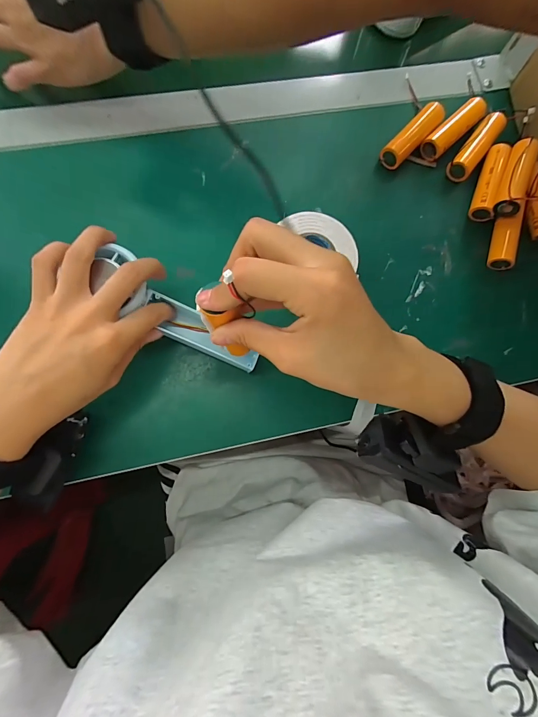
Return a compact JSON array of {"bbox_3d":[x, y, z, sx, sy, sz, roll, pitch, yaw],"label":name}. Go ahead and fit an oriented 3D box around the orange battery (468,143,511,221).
[{"bbox_3d":[0.213,-0.170,0.324,0.021,0.025,0.074,18,82,-1],"label":"orange battery"}]

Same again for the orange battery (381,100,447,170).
[{"bbox_3d":[0.140,-0.216,0.329,0.023,0.023,0.074,43,82,2],"label":"orange battery"}]

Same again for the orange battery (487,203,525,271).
[{"bbox_3d":[0.223,-0.114,0.318,0.021,0.020,0.061,14,82,-2],"label":"orange battery"}]

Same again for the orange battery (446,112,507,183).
[{"bbox_3d":[0.204,-0.208,0.334,0.023,0.019,0.076,38,82,2],"label":"orange battery"}]

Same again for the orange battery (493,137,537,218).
[{"bbox_3d":[0.226,-0.165,0.309,0.020,0.022,0.076,23,82,0],"label":"orange battery"}]

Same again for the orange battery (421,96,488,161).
[{"bbox_3d":[0.183,-0.225,0.334,0.076,0.018,0.022,-43,87,-8],"label":"orange battery"}]

